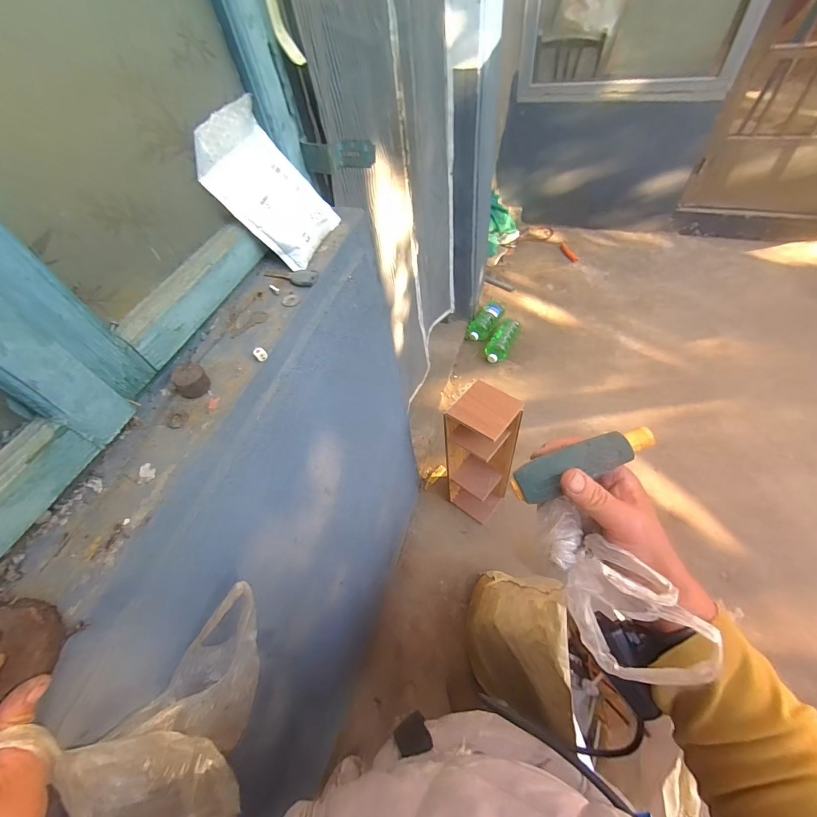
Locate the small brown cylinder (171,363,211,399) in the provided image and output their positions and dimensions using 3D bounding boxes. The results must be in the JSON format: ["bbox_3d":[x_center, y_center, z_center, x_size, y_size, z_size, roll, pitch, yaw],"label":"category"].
[{"bbox_3d":[-0.230,-0.029,0.396,0.032,0.029,0.023,-40,59,-20],"label":"small brown cylinder"}]

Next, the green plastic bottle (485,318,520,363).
[{"bbox_3d":[0.427,-0.301,1.730,0.108,0.087,0.240,24,61,23],"label":"green plastic bottle"}]

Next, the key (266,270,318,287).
[{"bbox_3d":[-0.157,-0.181,0.505,0.074,0.009,0.028,14,57,17],"label":"key"}]

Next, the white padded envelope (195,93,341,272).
[{"bbox_3d":[-0.176,-0.288,0.487,0.030,0.173,0.127,-7,50,47],"label":"white padded envelope"}]

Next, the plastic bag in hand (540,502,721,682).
[{"bbox_3d":[0.135,0.127,0.267,0.051,0.061,0.124,-30,57,-16],"label":"plastic bag in hand"}]

